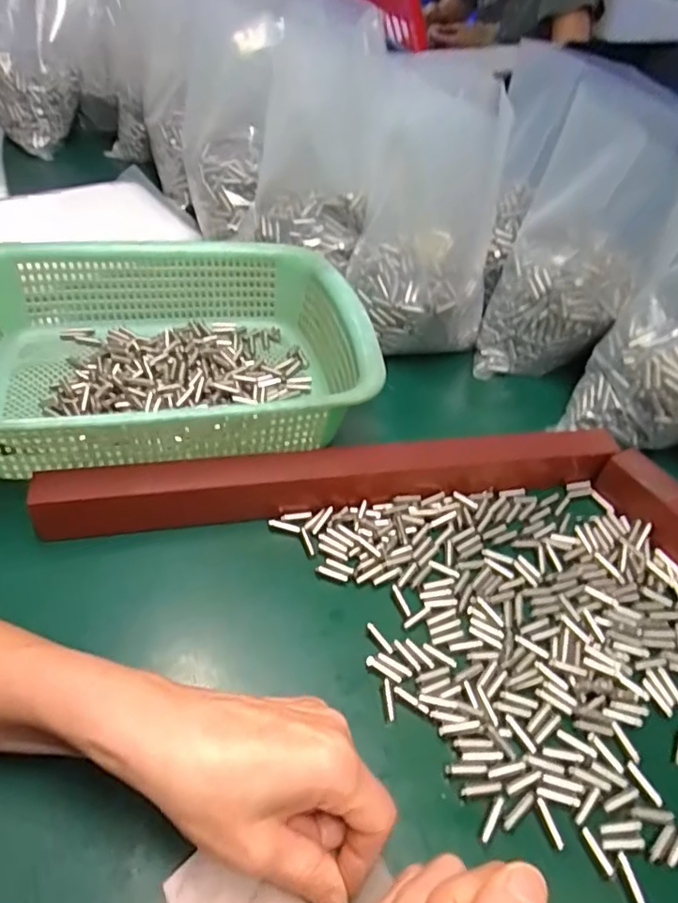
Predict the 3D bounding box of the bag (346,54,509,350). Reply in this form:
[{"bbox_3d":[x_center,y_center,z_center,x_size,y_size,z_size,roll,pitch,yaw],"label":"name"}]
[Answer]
[{"bbox_3d":[0.078,-0.201,0.487,0.124,0.194,0.138,9,47,3],"label":"bag"}]

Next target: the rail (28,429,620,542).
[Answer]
[{"bbox_3d":[0.007,0.017,0.385,0.383,0.042,0.028,-5,48,-11],"label":"rail"}]

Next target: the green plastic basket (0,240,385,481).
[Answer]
[{"bbox_3d":[-0.132,-0.078,0.423,0.288,0.088,0.219,-10,49,-15],"label":"green plastic basket"}]

